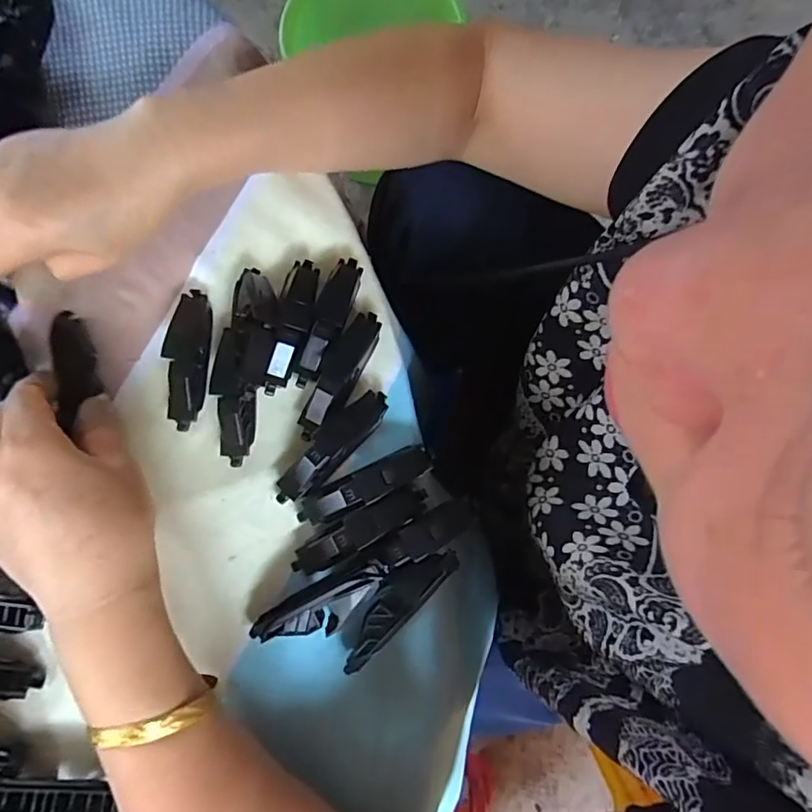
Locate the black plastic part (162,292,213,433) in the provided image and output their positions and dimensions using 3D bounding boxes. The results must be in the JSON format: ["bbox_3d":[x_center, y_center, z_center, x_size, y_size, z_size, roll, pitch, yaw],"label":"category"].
[{"bbox_3d":[-0.128,-0.028,0.311,0.026,0.011,0.080,-2,80,-2],"label":"black plastic part"}]

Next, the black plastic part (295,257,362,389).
[{"bbox_3d":[-0.045,-0.050,0.313,0.018,0.019,0.080,16,80,2],"label":"black plastic part"}]

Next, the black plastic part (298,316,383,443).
[{"bbox_3d":[-0.037,-0.018,0.307,0.019,0.013,0.080,28,80,4],"label":"black plastic part"}]

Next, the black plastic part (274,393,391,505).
[{"bbox_3d":[-0.042,0.022,0.298,0.021,0.015,0.080,44,82,6],"label":"black plastic part"}]

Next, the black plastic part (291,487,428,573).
[{"bbox_3d":[-0.026,0.067,0.290,0.080,0.016,0.018,-27,81,-6],"label":"black plastic part"}]

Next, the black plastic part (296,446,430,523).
[{"bbox_3d":[-0.023,0.045,0.294,0.078,0.018,0.019,-26,81,-6],"label":"black plastic part"}]

